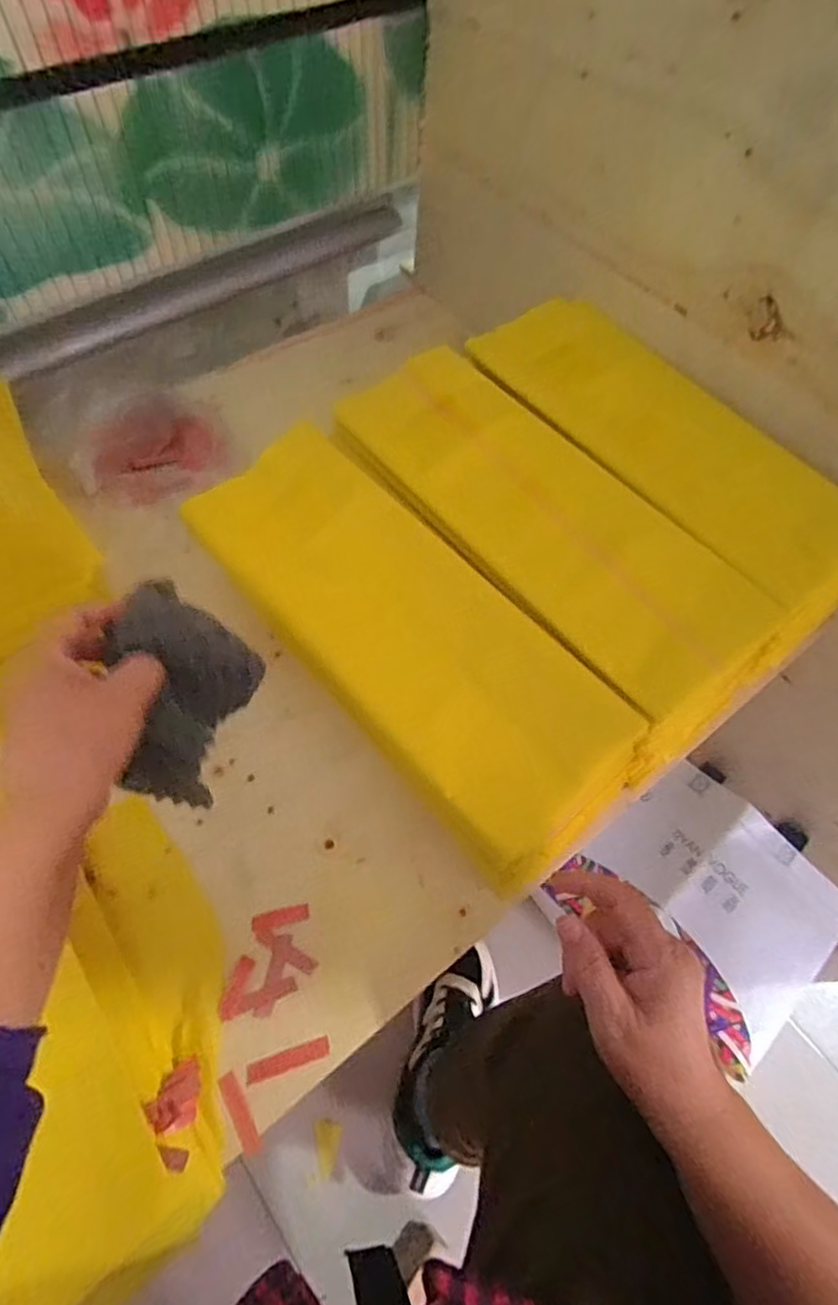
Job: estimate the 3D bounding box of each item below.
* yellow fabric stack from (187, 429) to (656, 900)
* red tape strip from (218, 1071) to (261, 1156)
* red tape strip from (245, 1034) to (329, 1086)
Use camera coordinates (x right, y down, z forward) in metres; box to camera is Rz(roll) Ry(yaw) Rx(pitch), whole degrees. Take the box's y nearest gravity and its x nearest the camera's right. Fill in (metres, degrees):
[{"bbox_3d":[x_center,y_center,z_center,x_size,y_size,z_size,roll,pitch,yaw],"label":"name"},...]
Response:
[{"bbox_3d":[-0.018,-0.009,0.474,0.143,0.115,0.376,-40,70,-21],"label":"yellow fabric stack"},{"bbox_3d":[-0.109,0.282,0.382,0.011,0.009,0.045,-25,65,-15],"label":"red tape strip"},{"bbox_3d":[-0.083,0.259,0.396,0.052,0.004,0.011,-15,63,-10],"label":"red tape strip"}]

